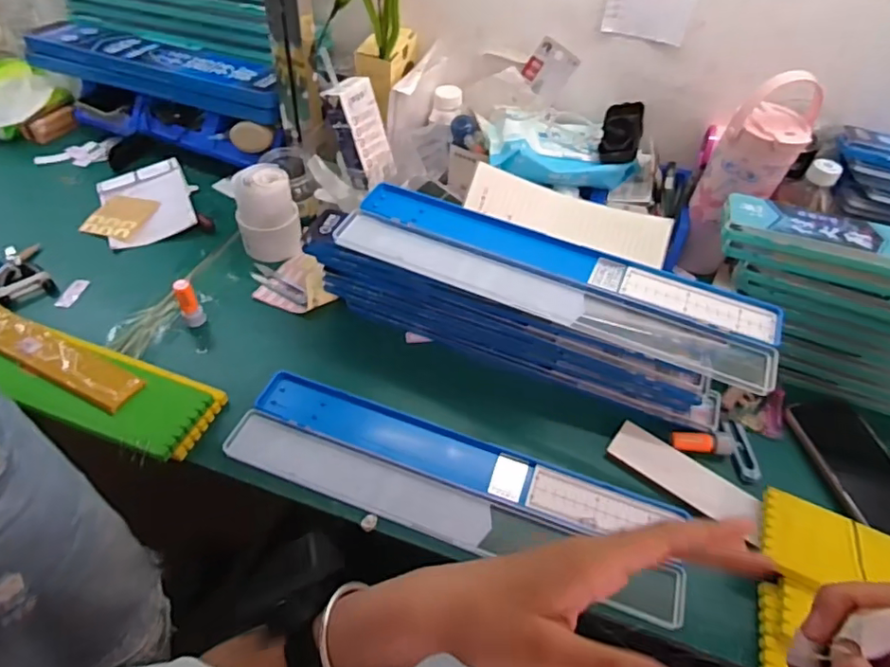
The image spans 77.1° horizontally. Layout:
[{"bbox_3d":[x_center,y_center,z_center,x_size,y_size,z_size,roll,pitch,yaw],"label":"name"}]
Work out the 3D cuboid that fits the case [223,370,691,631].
[{"bbox_3d":[0.005,0.144,0.549,0.437,0.018,0.118,17,51,12],"label":"case"}]

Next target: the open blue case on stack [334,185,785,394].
[{"bbox_3d":[0.107,-0.059,0.586,0.444,0.026,0.109,21,52,15],"label":"open blue case on stack"}]

